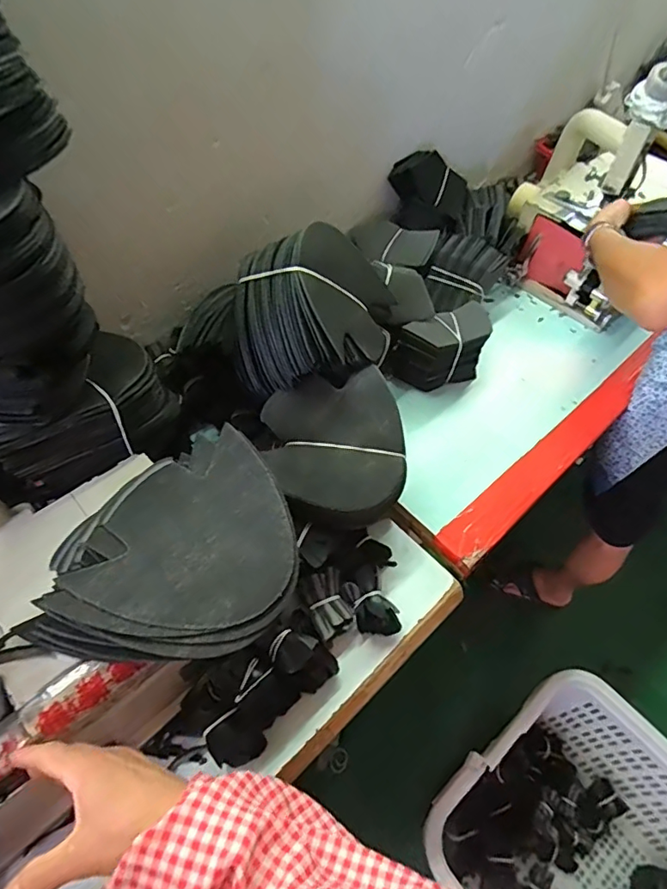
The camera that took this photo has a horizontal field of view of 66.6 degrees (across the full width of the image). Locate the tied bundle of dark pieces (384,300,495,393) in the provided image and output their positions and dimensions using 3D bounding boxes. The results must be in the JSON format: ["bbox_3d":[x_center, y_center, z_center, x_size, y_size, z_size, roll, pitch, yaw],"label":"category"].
[{"bbox_3d":[0.169,-0.147,0.811,0.155,0.098,0.072,-23,59,-15],"label":"tied bundle of dark pieces"}]

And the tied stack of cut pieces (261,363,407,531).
[{"bbox_3d":[-0.005,0.012,0.617,0.190,0.090,0.163,-9,57,-9],"label":"tied stack of cut pieces"}]

